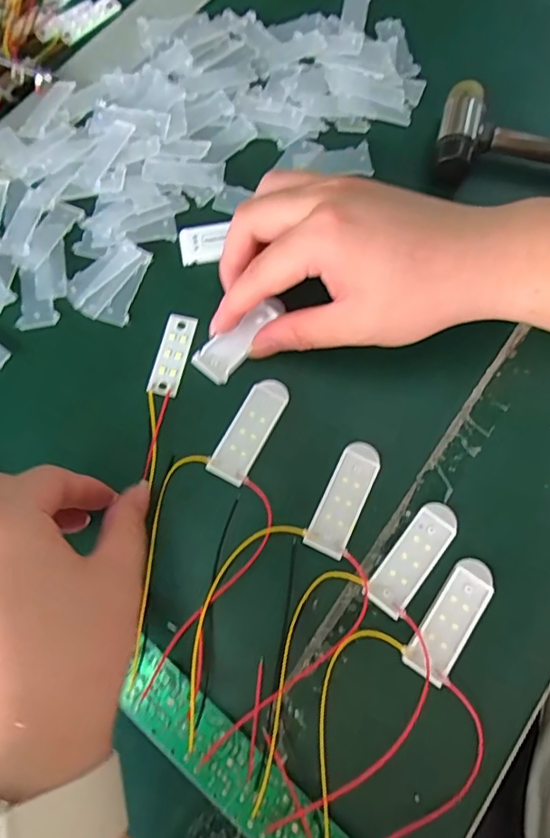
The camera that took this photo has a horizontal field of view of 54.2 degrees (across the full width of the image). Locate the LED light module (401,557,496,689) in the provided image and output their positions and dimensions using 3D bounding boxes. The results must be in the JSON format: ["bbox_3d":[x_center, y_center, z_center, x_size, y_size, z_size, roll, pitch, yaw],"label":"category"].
[{"bbox_3d":[0.083,0.093,0.251,0.021,0.004,0.058,35,76,10],"label":"LED light module"}]

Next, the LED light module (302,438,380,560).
[{"bbox_3d":[0.035,0.039,0.268,0.020,0.004,0.058,25,74,7],"label":"LED light module"}]

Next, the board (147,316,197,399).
[{"bbox_3d":[-0.056,-0.036,0.294,0.017,0.004,0.047,12,73,3],"label":"board"}]

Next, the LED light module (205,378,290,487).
[{"bbox_3d":[-0.013,0.005,0.278,0.021,0.005,0.058,28,75,8],"label":"LED light module"}]

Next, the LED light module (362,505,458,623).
[{"bbox_3d":[0.067,0.066,0.259,0.020,0.004,0.058,38,76,11],"label":"LED light module"}]

